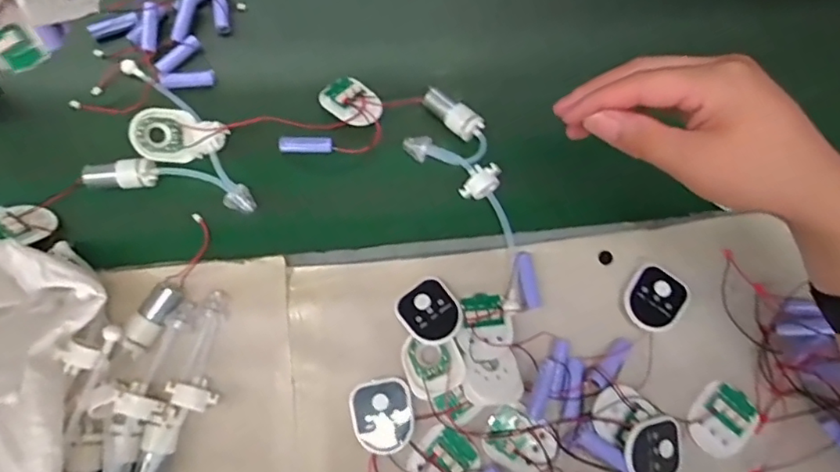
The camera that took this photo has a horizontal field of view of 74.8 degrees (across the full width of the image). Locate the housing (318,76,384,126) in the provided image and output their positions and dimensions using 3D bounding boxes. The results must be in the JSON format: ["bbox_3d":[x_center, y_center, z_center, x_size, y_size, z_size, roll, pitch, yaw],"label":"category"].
[{"bbox_3d":[-0.064,-0.133,0.536,0.063,0.013,0.046,34,77,7],"label":"housing"}]

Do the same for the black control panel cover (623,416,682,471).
[{"bbox_3d":[0.188,0.172,0.442,0.055,0.007,0.046,-3,82,-21],"label":"black control panel cover"}]

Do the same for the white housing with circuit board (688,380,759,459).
[{"bbox_3d":[0.253,0.153,0.458,0.049,0.013,0.055,35,77,7],"label":"white housing with circuit board"}]

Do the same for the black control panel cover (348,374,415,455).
[{"bbox_3d":[-0.030,0.148,0.452,0.051,0.008,0.058,-15,76,-6],"label":"black control panel cover"}]

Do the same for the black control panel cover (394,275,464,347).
[{"bbox_3d":[0.009,0.065,0.469,0.049,0.010,0.054,-37,79,-11],"label":"black control panel cover"}]

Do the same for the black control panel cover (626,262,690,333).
[{"bbox_3d":[0.207,0.054,0.481,0.049,0.012,0.060,26,76,5],"label":"black control panel cover"}]

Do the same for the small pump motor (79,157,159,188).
[{"bbox_3d":[-0.277,-0.056,0.509,0.063,0.022,0.025,-4,75,-3],"label":"small pump motor"}]

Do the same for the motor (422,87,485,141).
[{"bbox_3d":[0.031,-0.121,0.533,0.023,0.018,0.065,-41,80,-11],"label":"motor"}]

